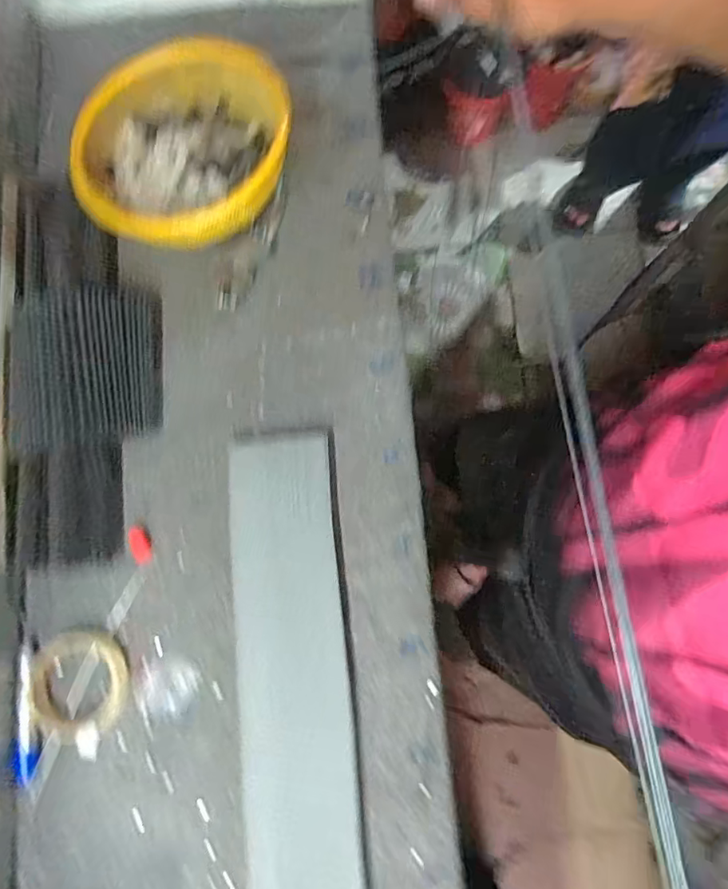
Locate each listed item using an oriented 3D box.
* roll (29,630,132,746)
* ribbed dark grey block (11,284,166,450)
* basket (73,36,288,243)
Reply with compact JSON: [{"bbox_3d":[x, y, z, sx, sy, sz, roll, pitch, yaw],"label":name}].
[{"bbox_3d":[-0.277,0.232,0.518,0.089,0.024,0.095,0,78,1],"label":"roll"},{"bbox_3d":[-0.285,-0.083,0.554,0.140,0.011,0.163,0,85,-23],"label":"ribbed dark grey block"},{"bbox_3d":[-0.197,-0.323,0.594,0.225,0.082,0.233,-6,78,-1],"label":"basket"}]

